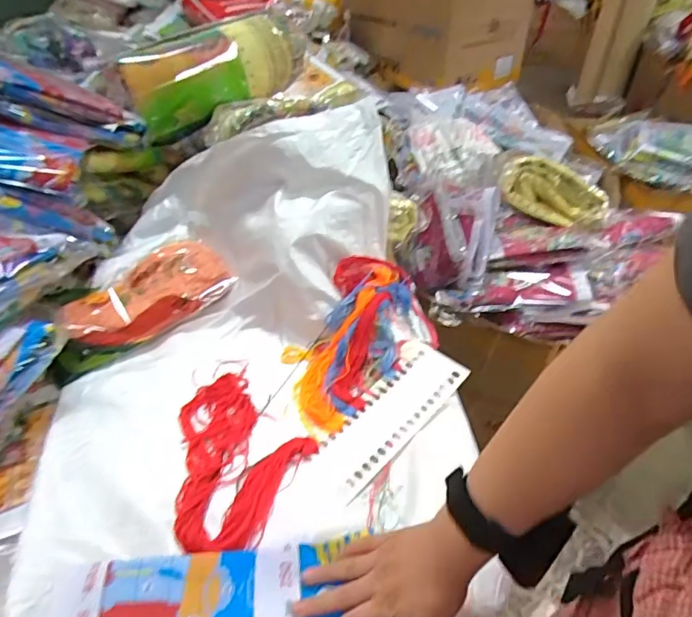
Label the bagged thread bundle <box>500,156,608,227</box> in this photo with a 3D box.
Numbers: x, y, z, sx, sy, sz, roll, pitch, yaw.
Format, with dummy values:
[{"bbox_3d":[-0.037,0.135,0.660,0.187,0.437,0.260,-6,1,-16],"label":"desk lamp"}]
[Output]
[{"bbox_3d":[0.518,-0.285,1.241,0.280,0.122,0.056,19,39,-10],"label":"bagged thread bundle"}]

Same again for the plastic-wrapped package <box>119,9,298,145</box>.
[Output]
[{"bbox_3d":[-0.206,-0.397,0.838,0.311,0.165,0.067,-32,49,-16],"label":"plastic-wrapped package"}]

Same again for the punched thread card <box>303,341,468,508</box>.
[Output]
[{"bbox_3d":[0.058,0.135,0.629,0.074,0.007,0.238,34,58,28],"label":"punched thread card"}]

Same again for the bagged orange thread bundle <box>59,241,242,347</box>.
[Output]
[{"bbox_3d":[-0.288,-0.023,0.726,0.237,0.059,0.105,-29,48,-31],"label":"bagged orange thread bundle"}]

